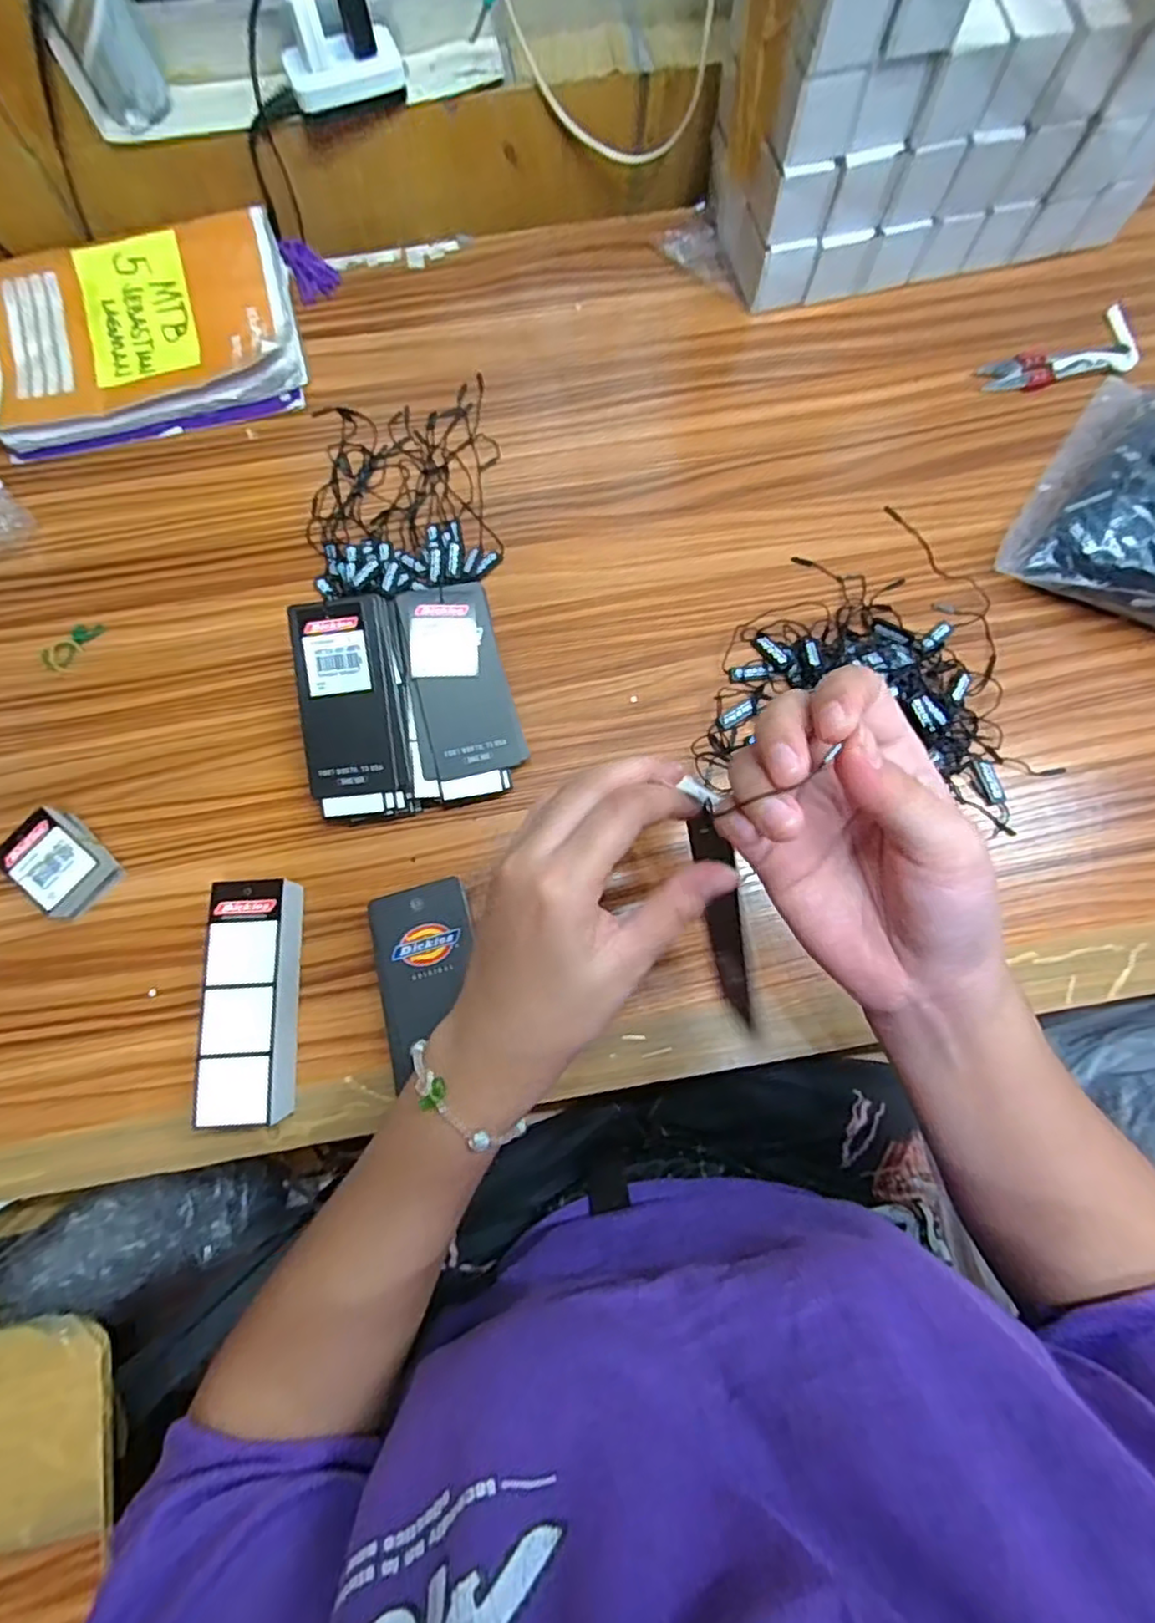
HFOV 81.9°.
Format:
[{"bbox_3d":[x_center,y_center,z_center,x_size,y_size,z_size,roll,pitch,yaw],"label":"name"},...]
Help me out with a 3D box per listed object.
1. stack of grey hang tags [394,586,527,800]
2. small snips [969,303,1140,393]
[{"bbox_3d":[-0.070,-0.067,0.388,0.062,0.044,0.115,-12,76,-2],"label":"stack of grey hang tags"},{"bbox_3d":[0.341,-0.312,0.459,0.118,0.012,0.051,-26,77,-6],"label":"small snips"}]

